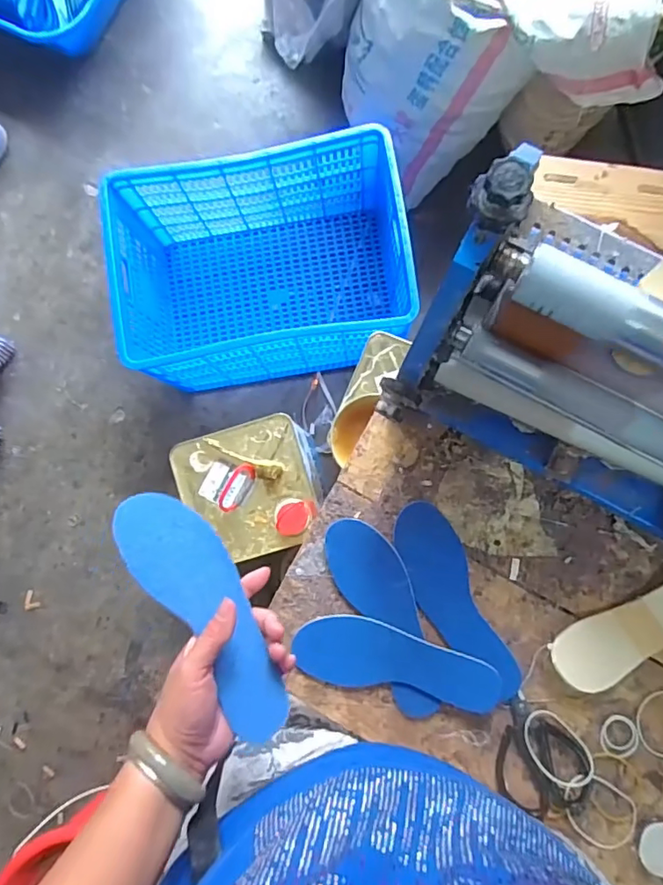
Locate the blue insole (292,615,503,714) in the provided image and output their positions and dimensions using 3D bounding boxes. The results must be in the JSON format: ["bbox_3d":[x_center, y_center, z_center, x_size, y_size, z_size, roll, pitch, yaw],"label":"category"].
[{"bbox_3d":[0.073,0.239,0.588,0.220,0.011,0.075,10,89,-1],"label":"blue insole"}]

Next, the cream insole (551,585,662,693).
[{"bbox_3d":[0.326,0.205,0.573,0.183,0.023,0.071,-25,84,1],"label":"cream insole"}]

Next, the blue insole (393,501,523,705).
[{"bbox_3d":[0.135,0.174,0.598,0.067,0.012,0.222,-24,84,2],"label":"blue insole"}]

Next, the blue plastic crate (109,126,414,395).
[{"bbox_3d":[-0.142,-0.375,1.222,0.583,0.319,0.403,-8,85,3],"label":"blue plastic crate"}]

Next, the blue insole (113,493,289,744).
[{"bbox_3d":[-0.102,0.135,0.450,0.072,0.024,0.221,-29,82,-35],"label":"blue insole"}]

